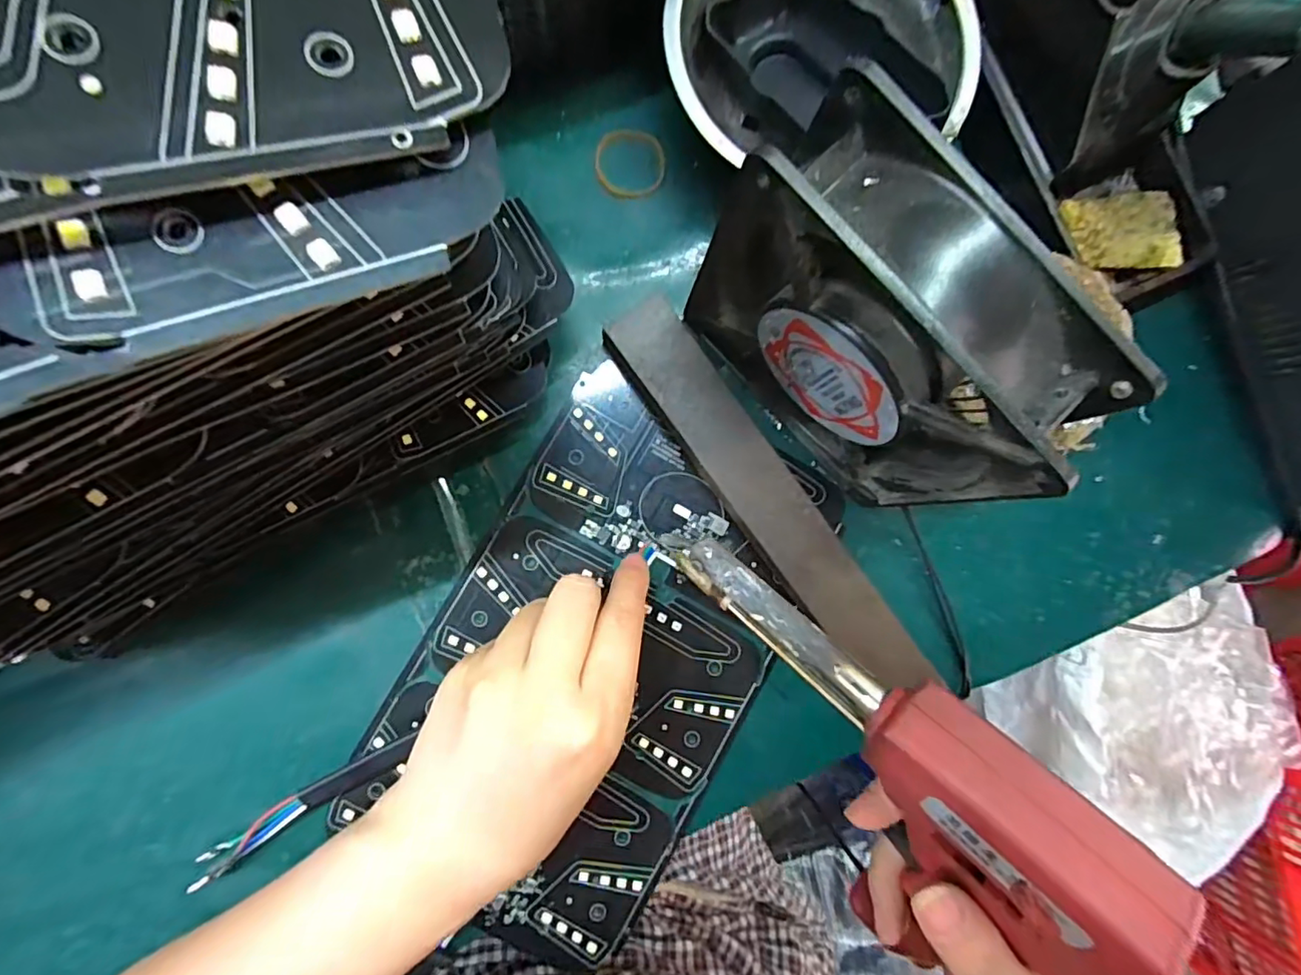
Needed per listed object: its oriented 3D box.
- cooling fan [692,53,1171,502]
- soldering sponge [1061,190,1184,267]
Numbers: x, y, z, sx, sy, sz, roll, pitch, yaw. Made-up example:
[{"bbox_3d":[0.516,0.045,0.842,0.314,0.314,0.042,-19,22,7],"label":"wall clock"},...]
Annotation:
[{"bbox_3d":[0.073,-0.050,0.202,0.042,0.119,0.125,-44,91,-5],"label":"cooling fan"},{"bbox_3d":[0.207,-0.113,0.253,0.050,0.006,0.034,-3,87,-5],"label":"soldering sponge"}]

